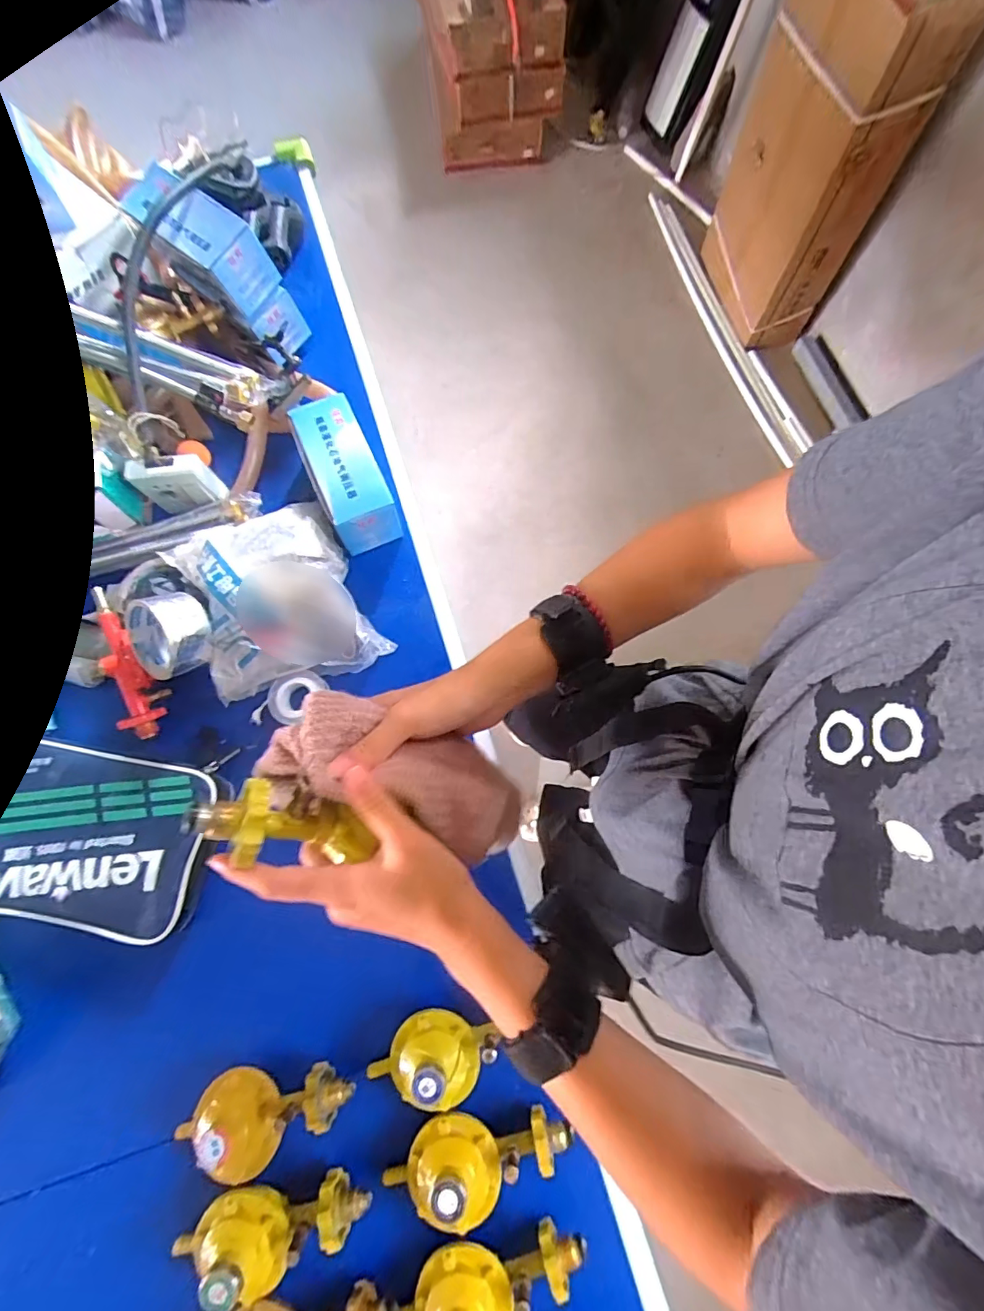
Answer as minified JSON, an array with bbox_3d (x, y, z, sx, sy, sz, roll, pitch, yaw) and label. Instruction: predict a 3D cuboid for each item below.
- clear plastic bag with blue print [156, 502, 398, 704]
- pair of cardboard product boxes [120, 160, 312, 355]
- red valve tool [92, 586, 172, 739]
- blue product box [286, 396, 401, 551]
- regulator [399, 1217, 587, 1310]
[{"bbox_3d":[-0.259,-0.072,0.580,0.184,0.088,0.215,-23,75,-6],"label":"clear plastic bag with blue print"},{"bbox_3d":[-0.373,-0.529,0.676,0.202,0.150,0.083,38,78,10],"label":"pair of cardboard product boxes"},{"bbox_3d":[-0.421,0.008,0.563,0.044,0.032,0.177,-19,93,-5],"label":"red valve tool"},{"bbox_3d":[-0.191,-0.236,0.631,0.083,0.070,0.190,-25,75,-6],"label":"blue product box"},{"bbox_3d":[-0.001,0.552,0.413,0.166,0.049,0.077,-4,74,-1],"label":"regulator"}]

